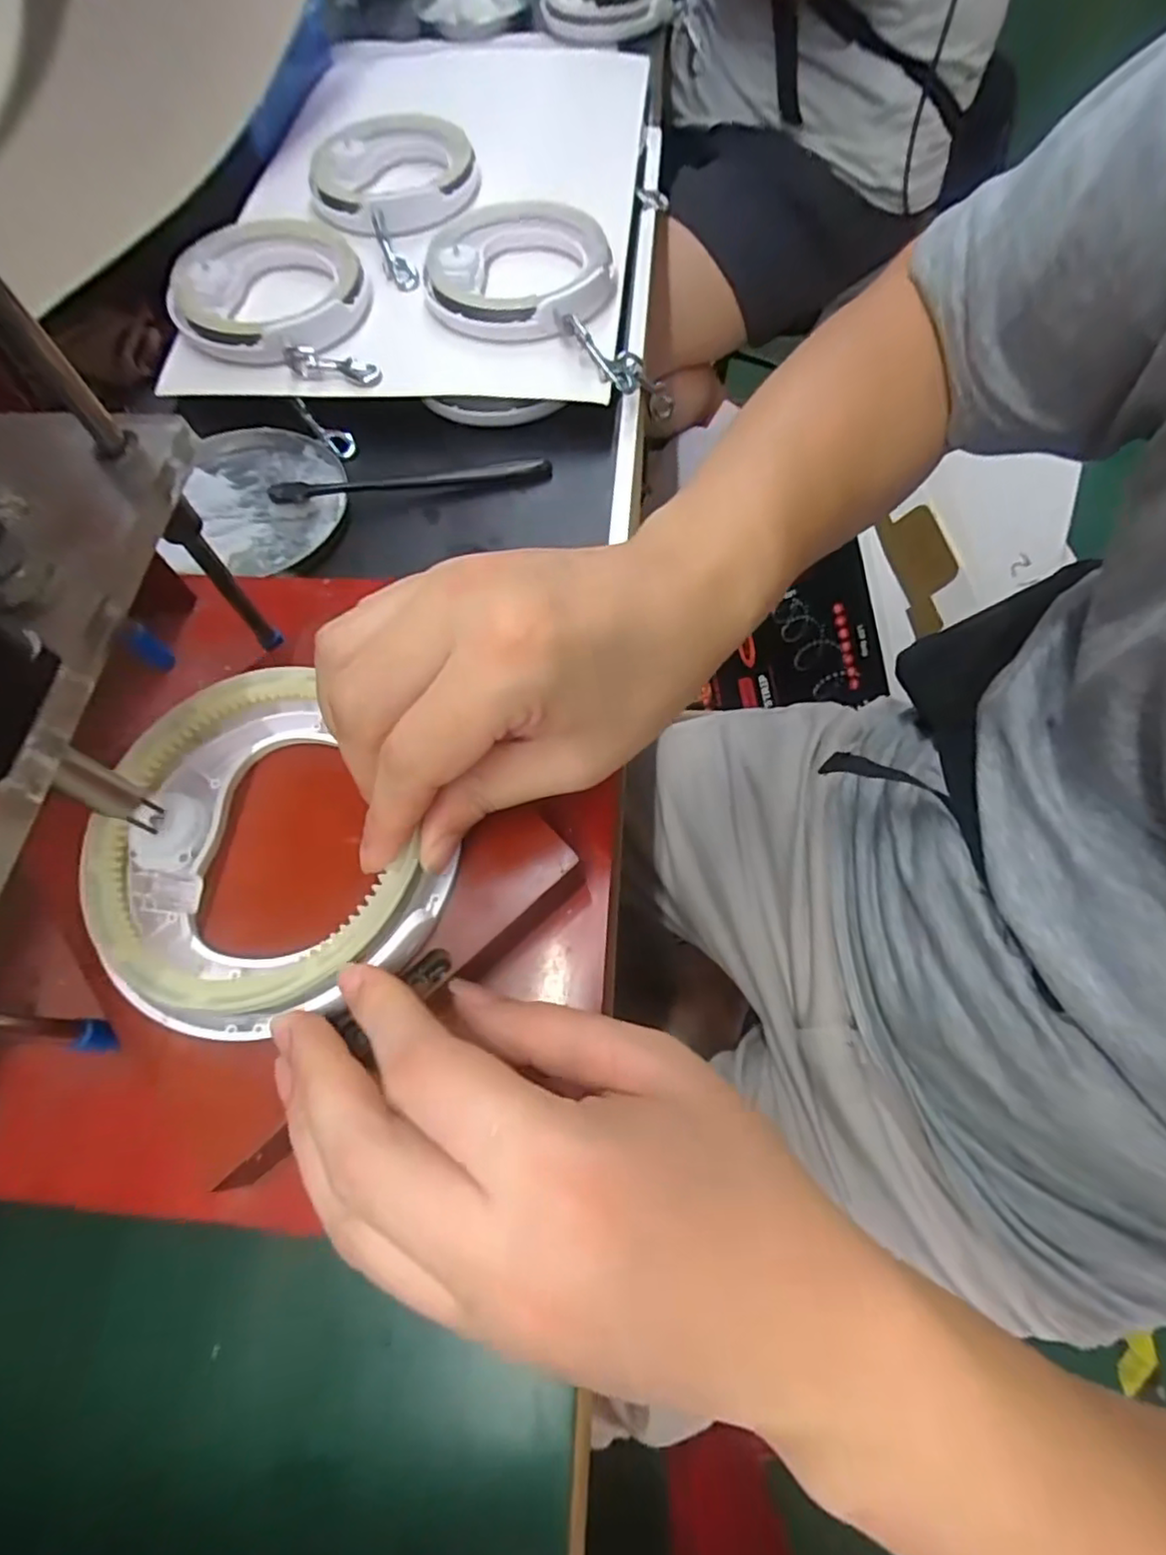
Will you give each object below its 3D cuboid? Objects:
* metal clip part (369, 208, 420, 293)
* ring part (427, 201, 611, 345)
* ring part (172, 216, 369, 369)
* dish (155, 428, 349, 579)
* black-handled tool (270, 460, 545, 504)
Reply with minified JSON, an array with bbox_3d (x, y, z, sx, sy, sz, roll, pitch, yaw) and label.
[{"bbox_3d":[-0.140,-0.383,0.477,0.021,0.022,0.061,-24,92,-8],"label":"metal clip part"},{"bbox_3d":[-0.044,-0.355,0.460,0.125,0.030,0.130,-1,65,3],"label":"ring part"},{"bbox_3d":[-0.217,-0.336,0.456,0.127,0.038,0.127,-1,65,3],"label":"ring part"},{"bbox_3d":[-0.208,-0.178,0.420,0.107,0.011,0.110,-1,65,3],"label":"dish"},{"bbox_3d":[-0.107,-0.190,0.416,0.173,0.021,0.009,-12,65,-2],"label":"black-handled tool"}]

